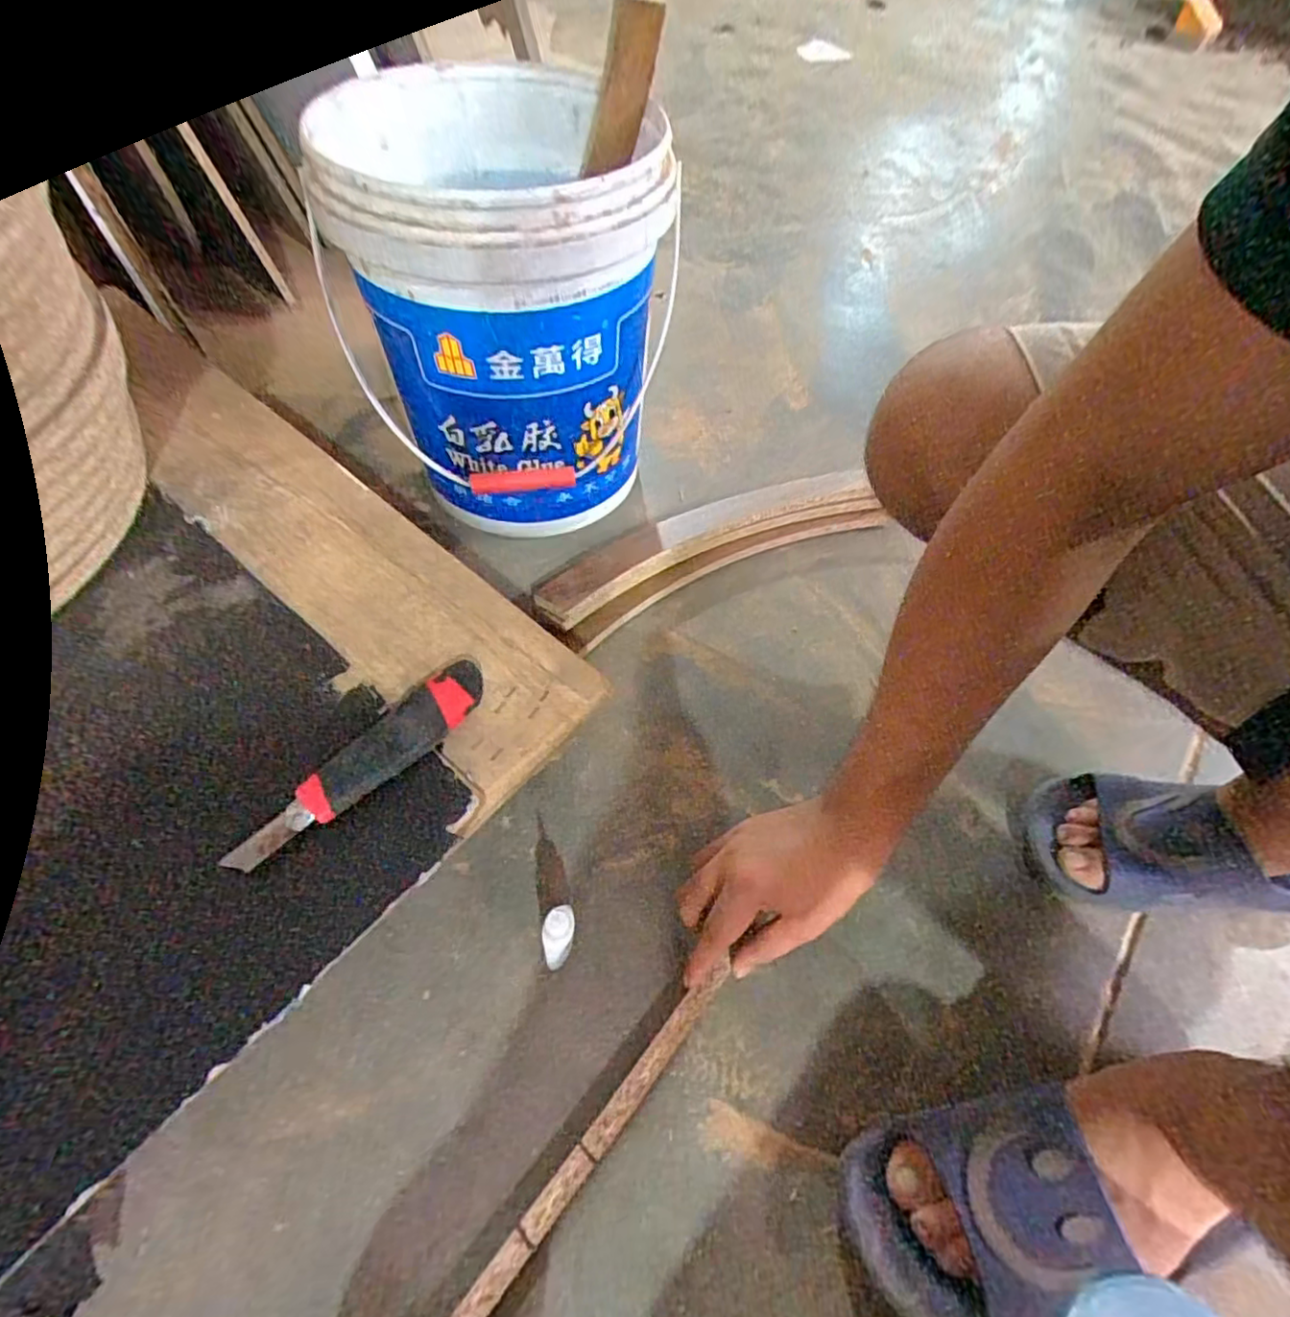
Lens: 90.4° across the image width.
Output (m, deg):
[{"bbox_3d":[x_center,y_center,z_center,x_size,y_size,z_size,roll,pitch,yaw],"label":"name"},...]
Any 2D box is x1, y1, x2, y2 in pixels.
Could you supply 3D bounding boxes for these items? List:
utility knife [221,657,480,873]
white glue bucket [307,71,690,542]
[{"bbox_3d":[-0.183,0.066,0.421,0.037,0.020,0.181,38,61,19],"label":"utility knife"},{"bbox_3d":[-0.110,-0.345,0.654,0.261,0.333,0.332,8,56,1],"label":"white glue bucket"}]

